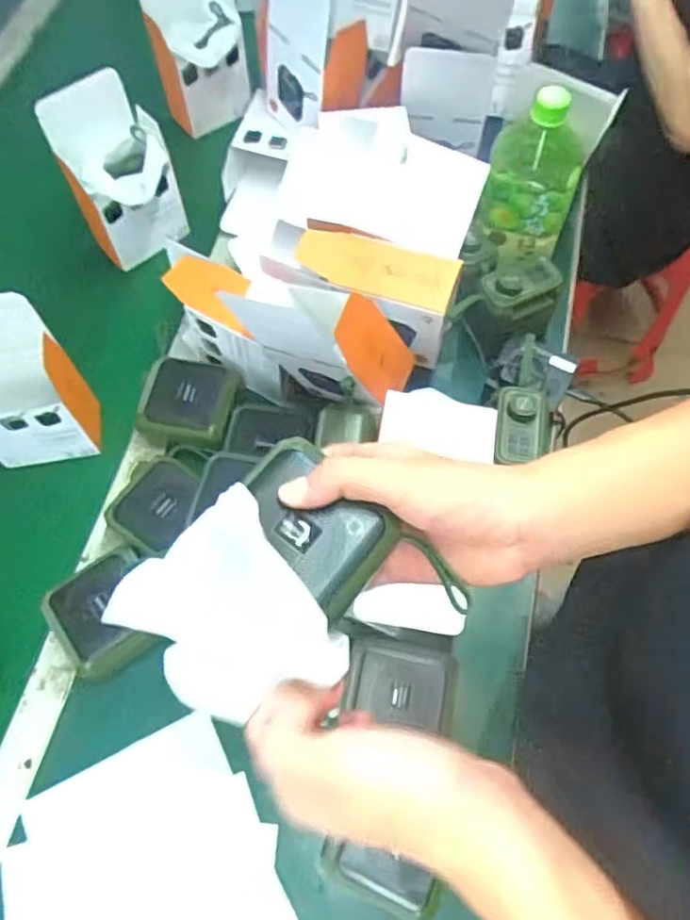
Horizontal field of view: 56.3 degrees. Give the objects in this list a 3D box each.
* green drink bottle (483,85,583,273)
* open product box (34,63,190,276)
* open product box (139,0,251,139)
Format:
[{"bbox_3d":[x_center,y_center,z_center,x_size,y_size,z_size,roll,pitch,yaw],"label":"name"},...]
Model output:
[{"bbox_3d":[0.189,-0.287,0.642,0.084,0.161,0.087,10,66,6],"label":"green drink bottle"},{"bbox_3d":[-0.246,-0.311,0.714,0.109,0.167,0.098,-25,67,-10],"label":"open product box"},{"bbox_3d":[-0.186,-0.520,0.814,0.101,0.195,0.084,-25,67,-10],"label":"open product box"}]

